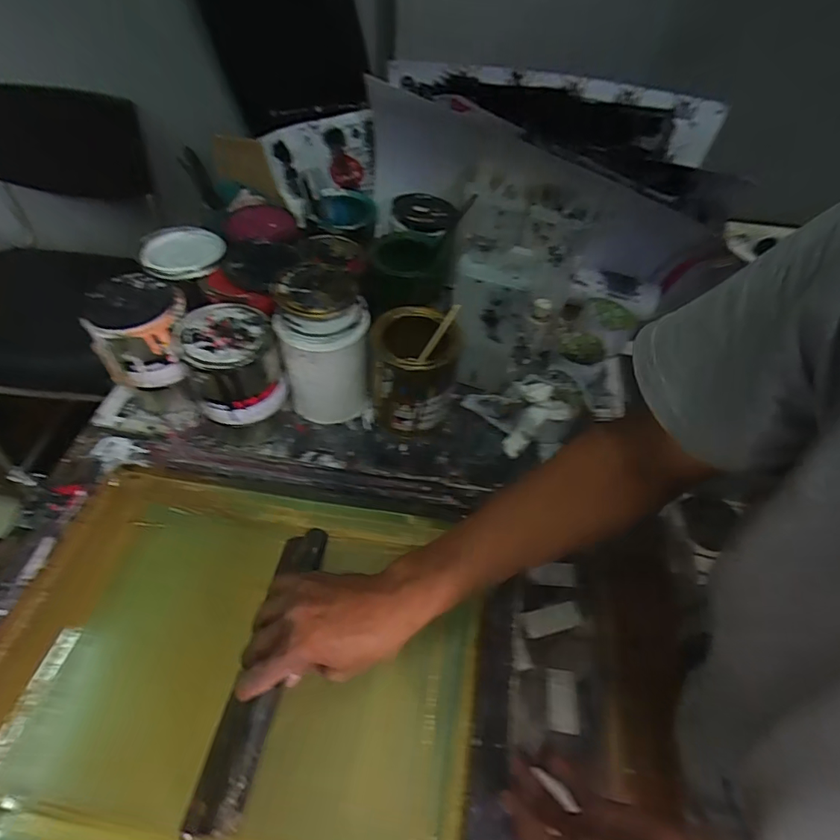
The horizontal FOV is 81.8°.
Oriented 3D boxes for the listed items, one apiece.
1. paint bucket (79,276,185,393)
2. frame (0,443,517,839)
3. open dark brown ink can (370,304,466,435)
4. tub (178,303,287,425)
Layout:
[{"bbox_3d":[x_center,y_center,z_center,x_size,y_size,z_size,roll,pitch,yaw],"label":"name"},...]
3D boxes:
[{"bbox_3d":[-0.344,-0.106,0.611,0.109,0.101,0.101,3,52,-3],"label":"paint bucket"},{"bbox_3d":[-0.165,0.220,0.451,0.485,0.049,0.397,7,52,9],"label":"frame"},{"bbox_3d":[-0.008,-0.058,0.632,0.103,0.140,0.109,3,51,0],"label":"open dark brown ink can"},{"bbox_3d":[-0.224,-0.069,0.591,0.104,0.099,0.107,-14,54,-16],"label":"tub"}]

